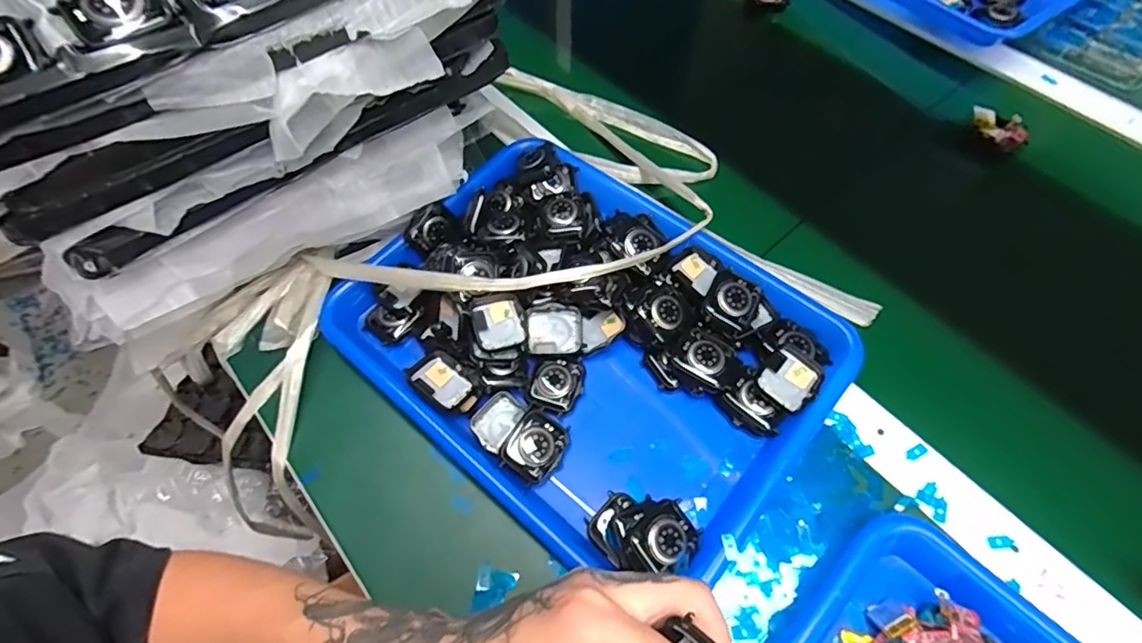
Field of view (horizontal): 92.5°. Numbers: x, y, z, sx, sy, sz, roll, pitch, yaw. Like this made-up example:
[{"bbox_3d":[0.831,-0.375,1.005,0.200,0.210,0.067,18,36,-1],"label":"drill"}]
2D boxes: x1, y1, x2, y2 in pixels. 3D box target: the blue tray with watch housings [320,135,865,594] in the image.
[{"bbox_3d":[0.008,0.010,0.399,0.326,0.044,0.246,37,69,20],"label":"blue tray with watch housings"}]

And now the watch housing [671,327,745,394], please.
[{"bbox_3d":[0.095,0.029,0.378,0.043,0.009,0.037,38,77,10],"label":"watch housing"}]

